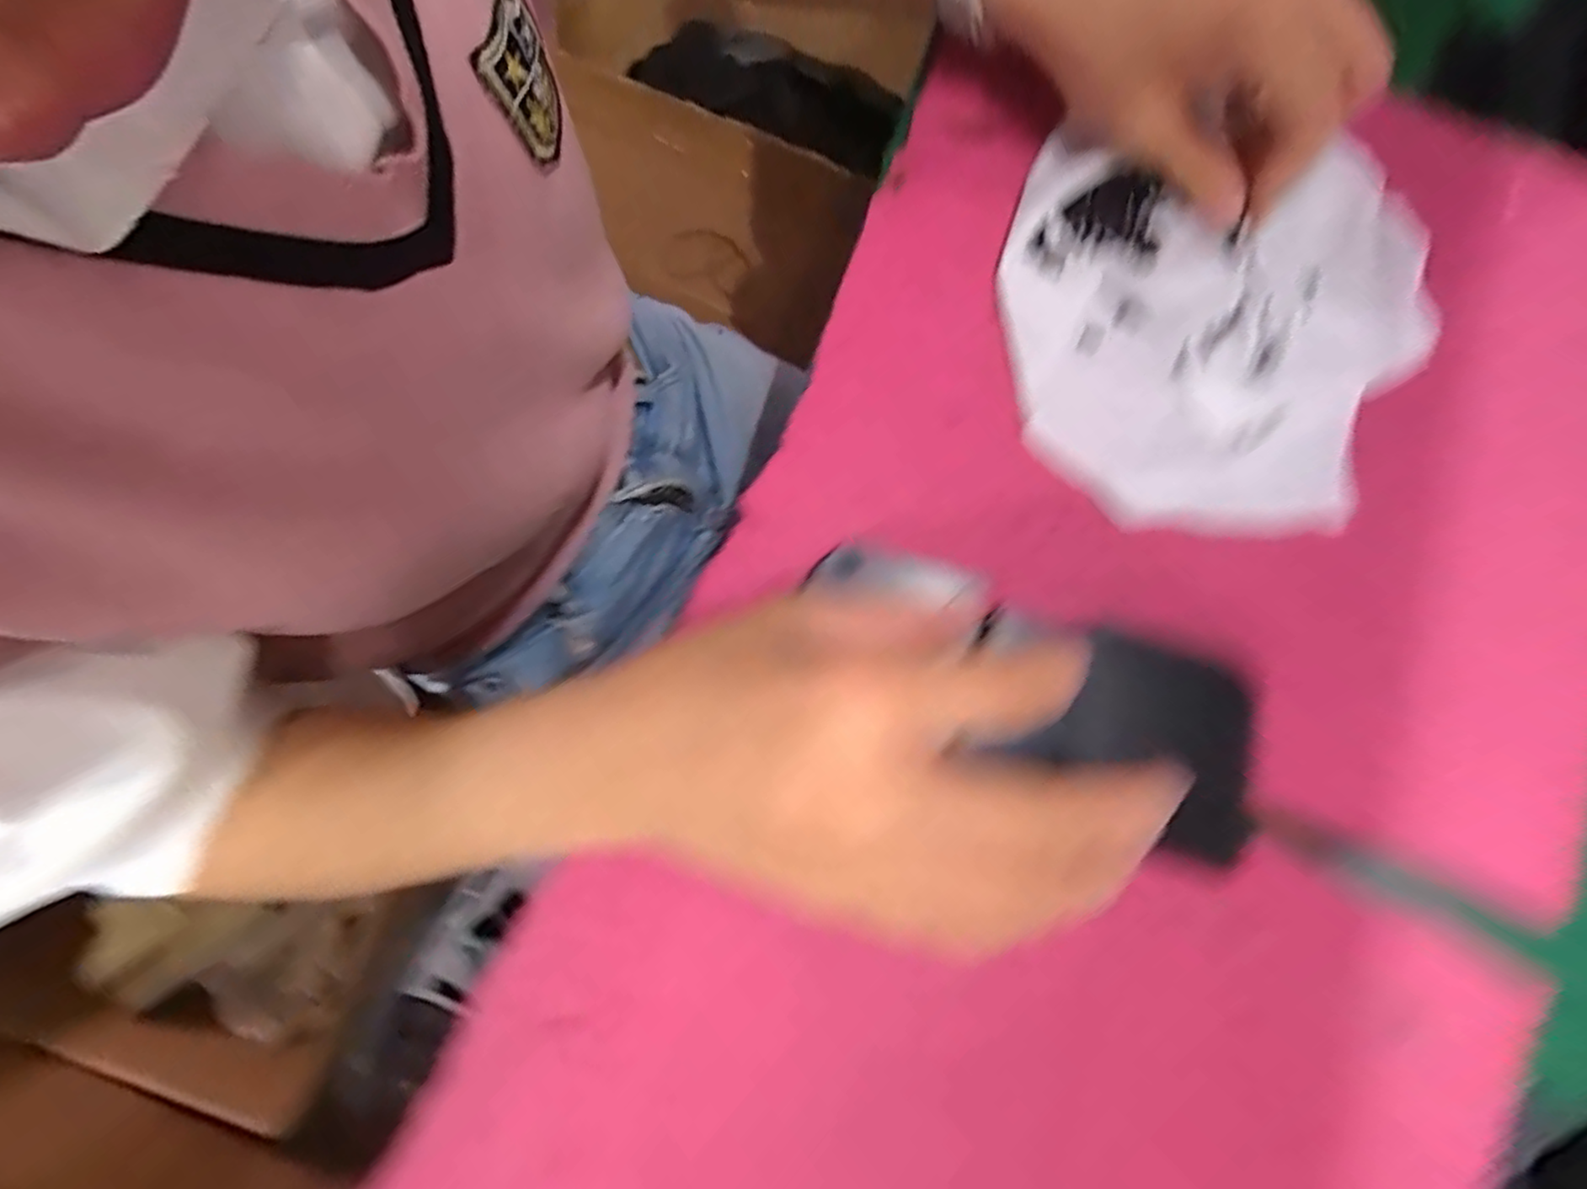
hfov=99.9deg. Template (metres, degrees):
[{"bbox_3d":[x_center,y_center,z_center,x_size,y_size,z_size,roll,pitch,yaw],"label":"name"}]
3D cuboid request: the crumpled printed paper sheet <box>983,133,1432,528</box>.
[{"bbox_3d":[0.160,-0.103,0.261,0.151,0.018,0.155,10,79,2],"label":"crumpled printed paper sheet"}]

